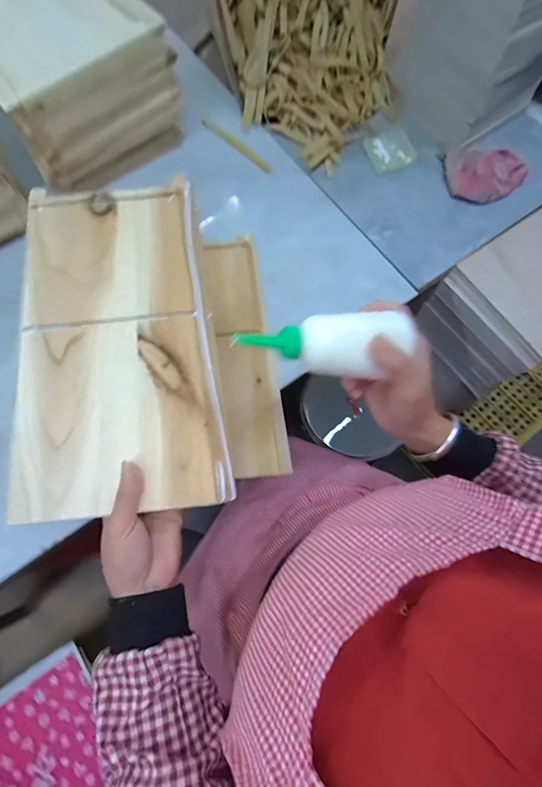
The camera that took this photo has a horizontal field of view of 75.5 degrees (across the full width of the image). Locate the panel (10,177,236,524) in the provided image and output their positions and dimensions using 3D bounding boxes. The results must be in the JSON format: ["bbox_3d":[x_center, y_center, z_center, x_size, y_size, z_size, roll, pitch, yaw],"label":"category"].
[{"bbox_3d":[-0.161,-0.061,0.376,0.207,0.013,0.357,-4,80,-3],"label":"panel"}]

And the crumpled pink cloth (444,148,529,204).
[{"bbox_3d":[0.357,-0.360,0.572,0.125,0.031,0.094,-1,75,0],"label":"crumpled pink cloth"}]

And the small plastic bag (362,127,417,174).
[{"bbox_3d":[0.203,-0.416,0.598,0.075,0.007,0.079,-24,76,-6],"label":"small plastic bag"}]

